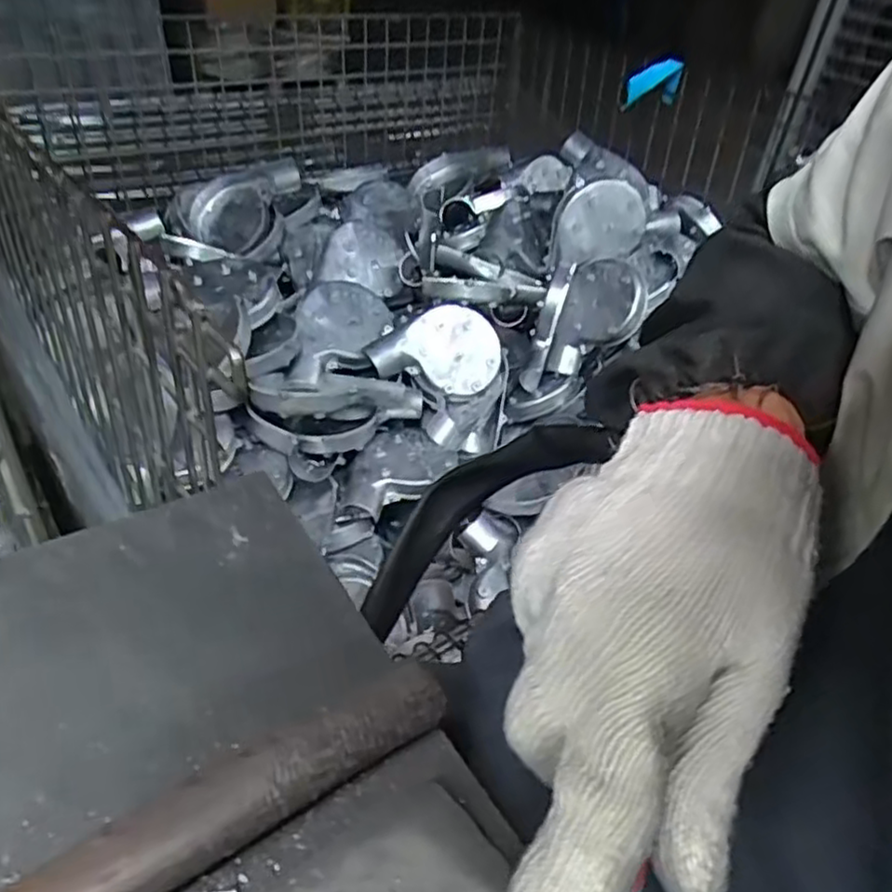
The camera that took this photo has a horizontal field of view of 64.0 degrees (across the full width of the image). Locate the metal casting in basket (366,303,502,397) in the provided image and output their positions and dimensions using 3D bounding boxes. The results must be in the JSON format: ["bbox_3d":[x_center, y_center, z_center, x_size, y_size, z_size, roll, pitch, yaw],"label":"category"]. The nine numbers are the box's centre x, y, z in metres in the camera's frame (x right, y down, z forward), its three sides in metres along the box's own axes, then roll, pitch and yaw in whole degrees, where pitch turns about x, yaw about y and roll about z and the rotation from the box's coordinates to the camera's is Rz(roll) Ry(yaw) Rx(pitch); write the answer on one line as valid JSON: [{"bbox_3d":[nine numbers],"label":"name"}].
[{"bbox_3d":[-0.014,-0.151,1.084,0.189,0.126,0.055,17,-3,-17],"label":"metal casting in basket"}]

